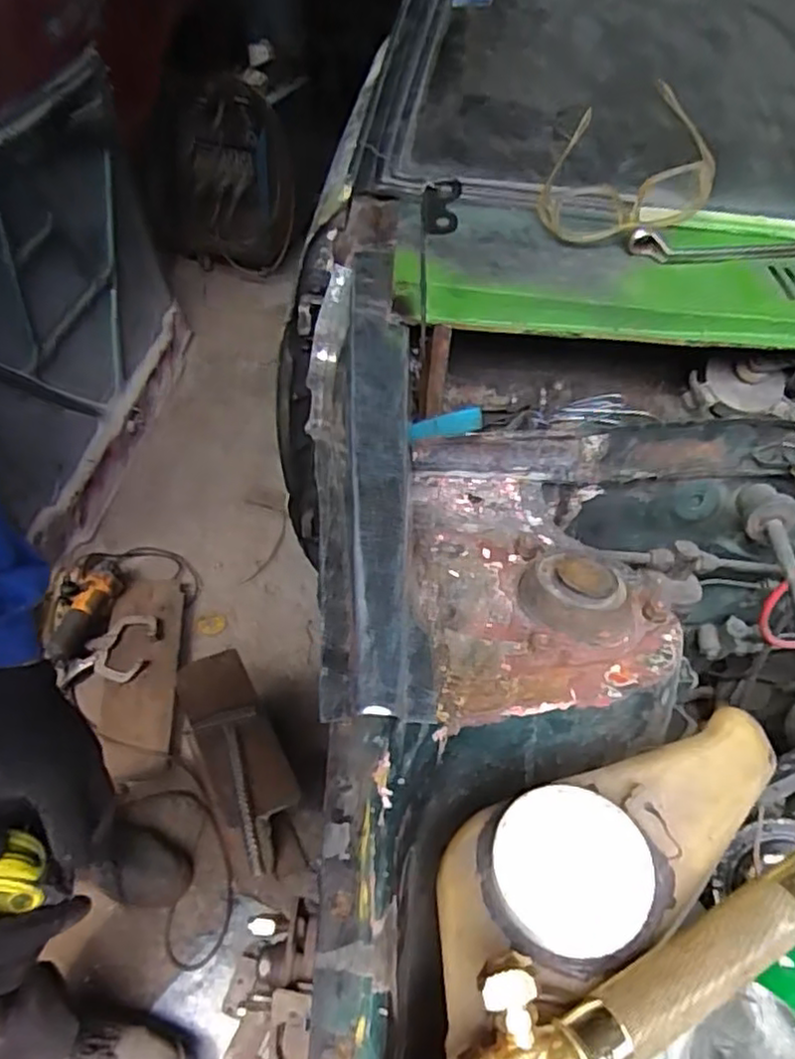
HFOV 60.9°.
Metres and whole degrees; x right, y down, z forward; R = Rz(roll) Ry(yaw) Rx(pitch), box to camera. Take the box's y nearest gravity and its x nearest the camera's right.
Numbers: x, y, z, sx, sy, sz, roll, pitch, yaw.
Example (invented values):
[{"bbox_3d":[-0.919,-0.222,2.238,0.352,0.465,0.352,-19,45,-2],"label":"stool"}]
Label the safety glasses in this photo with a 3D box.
[{"bbox_3d":[0.232,-0.364,0.687,0.155,0.098,0.145,13,46,7],"label":"safety glasses"}]

